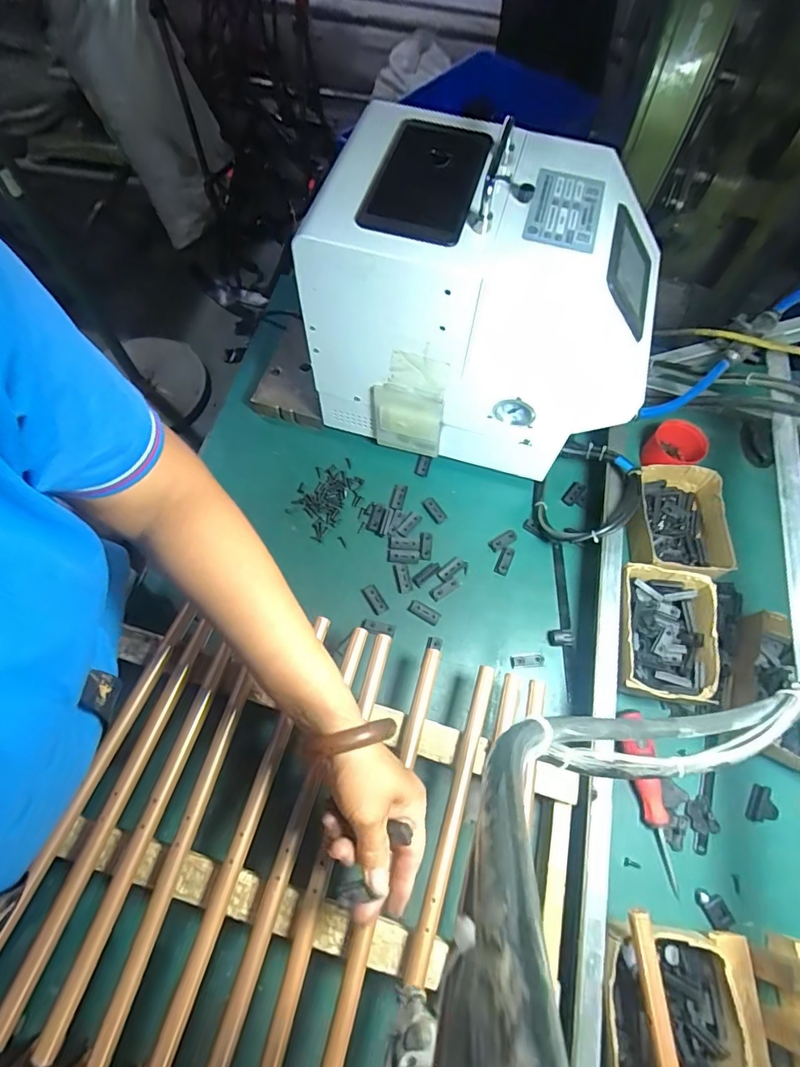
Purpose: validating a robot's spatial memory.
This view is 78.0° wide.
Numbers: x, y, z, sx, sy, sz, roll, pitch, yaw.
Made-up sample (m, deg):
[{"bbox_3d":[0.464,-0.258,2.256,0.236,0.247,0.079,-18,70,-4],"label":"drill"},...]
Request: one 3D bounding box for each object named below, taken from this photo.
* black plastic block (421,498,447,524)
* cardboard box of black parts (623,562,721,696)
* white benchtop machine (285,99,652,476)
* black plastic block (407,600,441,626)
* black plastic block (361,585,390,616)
[{"bbox_3d":[0.044,-0.029,0.627,0.018,0.004,0.037,-33,71,-15],"label":"black plastic block"},{"bbox_3d":[0.289,0.108,0.539,0.097,0.044,0.135,9,67,2],"label":"cardboard box of black parts"},{"bbox_3d":[0.091,-0.229,0.561,0.327,0.293,0.203,19,67,6],"label":"white benchtop machine"},{"bbox_3d":[0.028,0.091,0.572,0.038,0.004,0.016,30,69,11],"label":"black plastic block"},{"bbox_3d":[-0.029,0.078,0.580,0.017,0.004,0.038,-30,71,-14],"label":"black plastic block"}]

